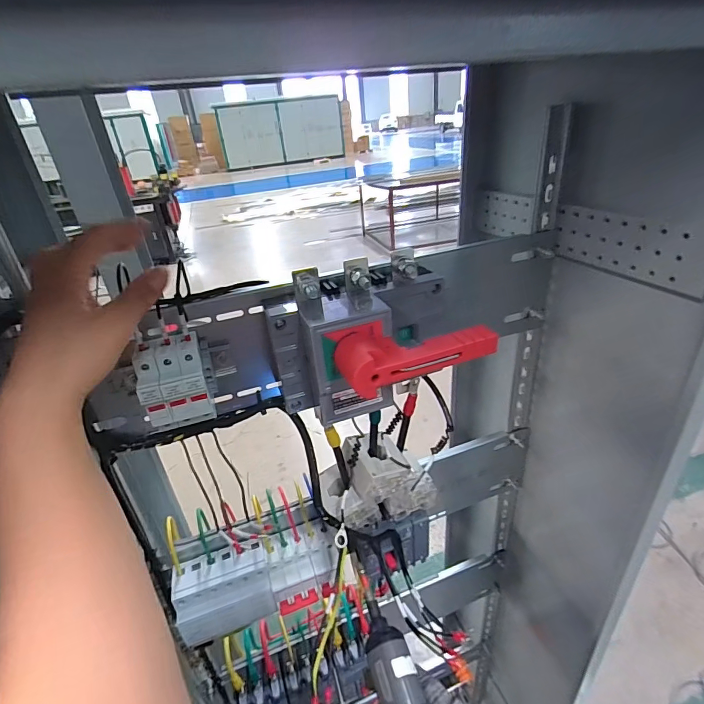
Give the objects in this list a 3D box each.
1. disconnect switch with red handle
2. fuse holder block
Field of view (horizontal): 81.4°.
[{"bbox_3d":[0.019,-0.007,0.390,0.174,0.127,0.132,-15,31,-14],"label":"disconnect switch with red handle"},{"bbox_3d":[-0.157,0.028,0.379,0.063,0.079,0.066,-15,31,-15],"label":"fuse holder block"}]

